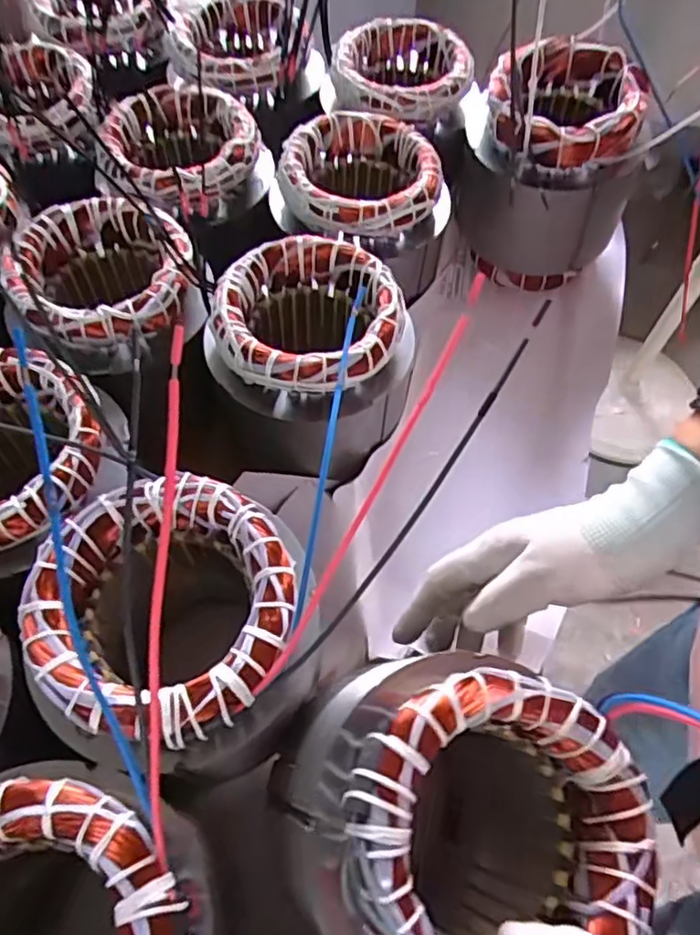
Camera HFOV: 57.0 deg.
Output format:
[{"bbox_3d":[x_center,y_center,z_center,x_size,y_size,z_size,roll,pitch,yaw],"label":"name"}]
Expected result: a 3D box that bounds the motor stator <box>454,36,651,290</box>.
[{"bbox_3d":[0.172,-0.269,0.597,0.138,0.172,0.159,16,61,6],"label":"motor stator"}]

